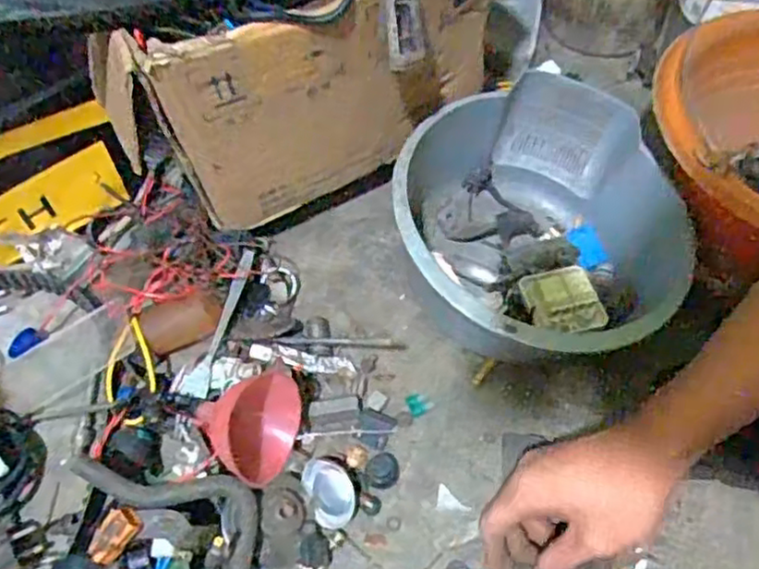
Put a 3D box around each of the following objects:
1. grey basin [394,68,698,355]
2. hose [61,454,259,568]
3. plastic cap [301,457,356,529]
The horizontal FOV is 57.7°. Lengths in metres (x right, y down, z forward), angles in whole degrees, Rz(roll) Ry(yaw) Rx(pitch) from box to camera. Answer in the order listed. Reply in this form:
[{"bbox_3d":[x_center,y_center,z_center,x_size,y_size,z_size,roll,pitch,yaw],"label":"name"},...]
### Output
[{"bbox_3d":[0.121,-0.048,0.580,0.204,0.139,0.262,9,58,7],"label":"grey basin"},{"bbox_3d":[-0.140,0.147,0.482,0.141,0.054,0.053,25,61,16],"label":"hose"},{"bbox_3d":[-0.037,0.156,0.519,0.034,0.014,0.050,-21,59,-12],"label":"plastic cap"}]

